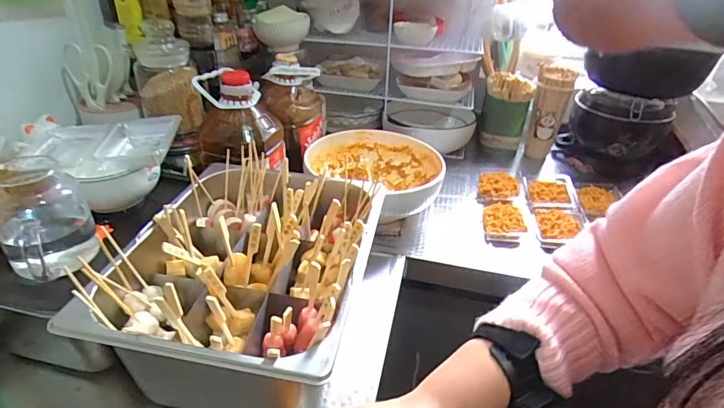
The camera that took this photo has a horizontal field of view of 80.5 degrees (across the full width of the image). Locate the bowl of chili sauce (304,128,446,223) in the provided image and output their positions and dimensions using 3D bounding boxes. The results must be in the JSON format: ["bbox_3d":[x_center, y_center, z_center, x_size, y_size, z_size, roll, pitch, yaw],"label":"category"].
[{"bbox_3d":[0.028,-0.054,0.801,0.247,0.086,0.217,23,39,28],"label":"bowl of chili sauce"}]

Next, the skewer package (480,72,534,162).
[{"bbox_3d":[0.330,-0.201,0.999,0.099,0.185,0.080,13,35,15],"label":"skewer package"}]

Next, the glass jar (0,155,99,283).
[{"bbox_3d":[-0.341,0.025,0.464,0.088,0.140,0.088,-24,42,-34],"label":"glass jar"}]

